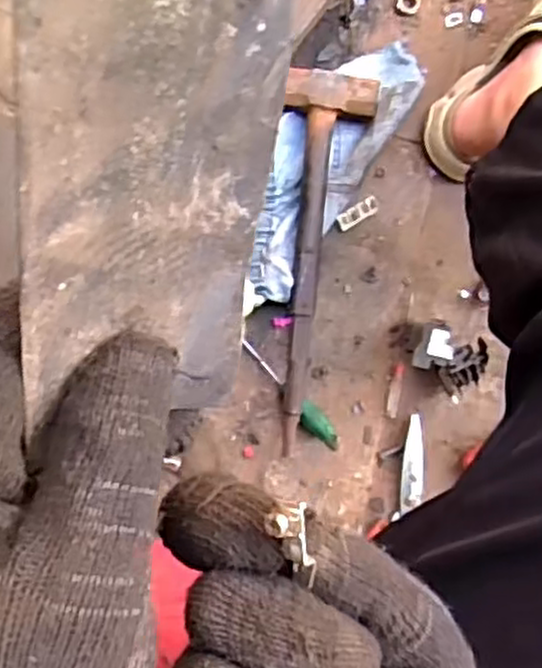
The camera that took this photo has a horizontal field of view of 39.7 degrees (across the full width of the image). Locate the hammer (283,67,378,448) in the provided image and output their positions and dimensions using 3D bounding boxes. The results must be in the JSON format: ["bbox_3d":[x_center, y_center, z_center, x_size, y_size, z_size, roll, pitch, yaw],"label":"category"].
[{"bbox_3d":[0.043,-0.066,0.698,0.079,0.032,0.341,4,90,-9],"label":"hammer"}]

